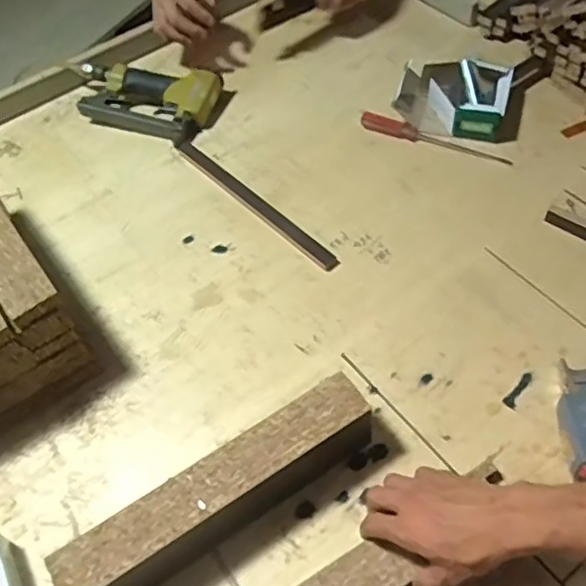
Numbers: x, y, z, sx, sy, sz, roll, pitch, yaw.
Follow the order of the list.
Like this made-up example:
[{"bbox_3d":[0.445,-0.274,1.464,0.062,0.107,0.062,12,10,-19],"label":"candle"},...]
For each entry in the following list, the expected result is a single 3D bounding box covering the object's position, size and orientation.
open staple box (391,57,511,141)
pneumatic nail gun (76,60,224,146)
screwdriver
[{"bbox_3d":[0.234,-0.288,0.885,0.158,0.048,0.122,15,59,14],"label":"open staple box"},{"bbox_3d":[-0.226,-0.307,0.939,0.217,0.050,0.132,18,59,16],"label":"pneumatic nail gun"},{"bbox_3d":[0.202,-0.223,0.867,0.220,0.019,0.021,20,60,17],"label":"screwdriver"}]

